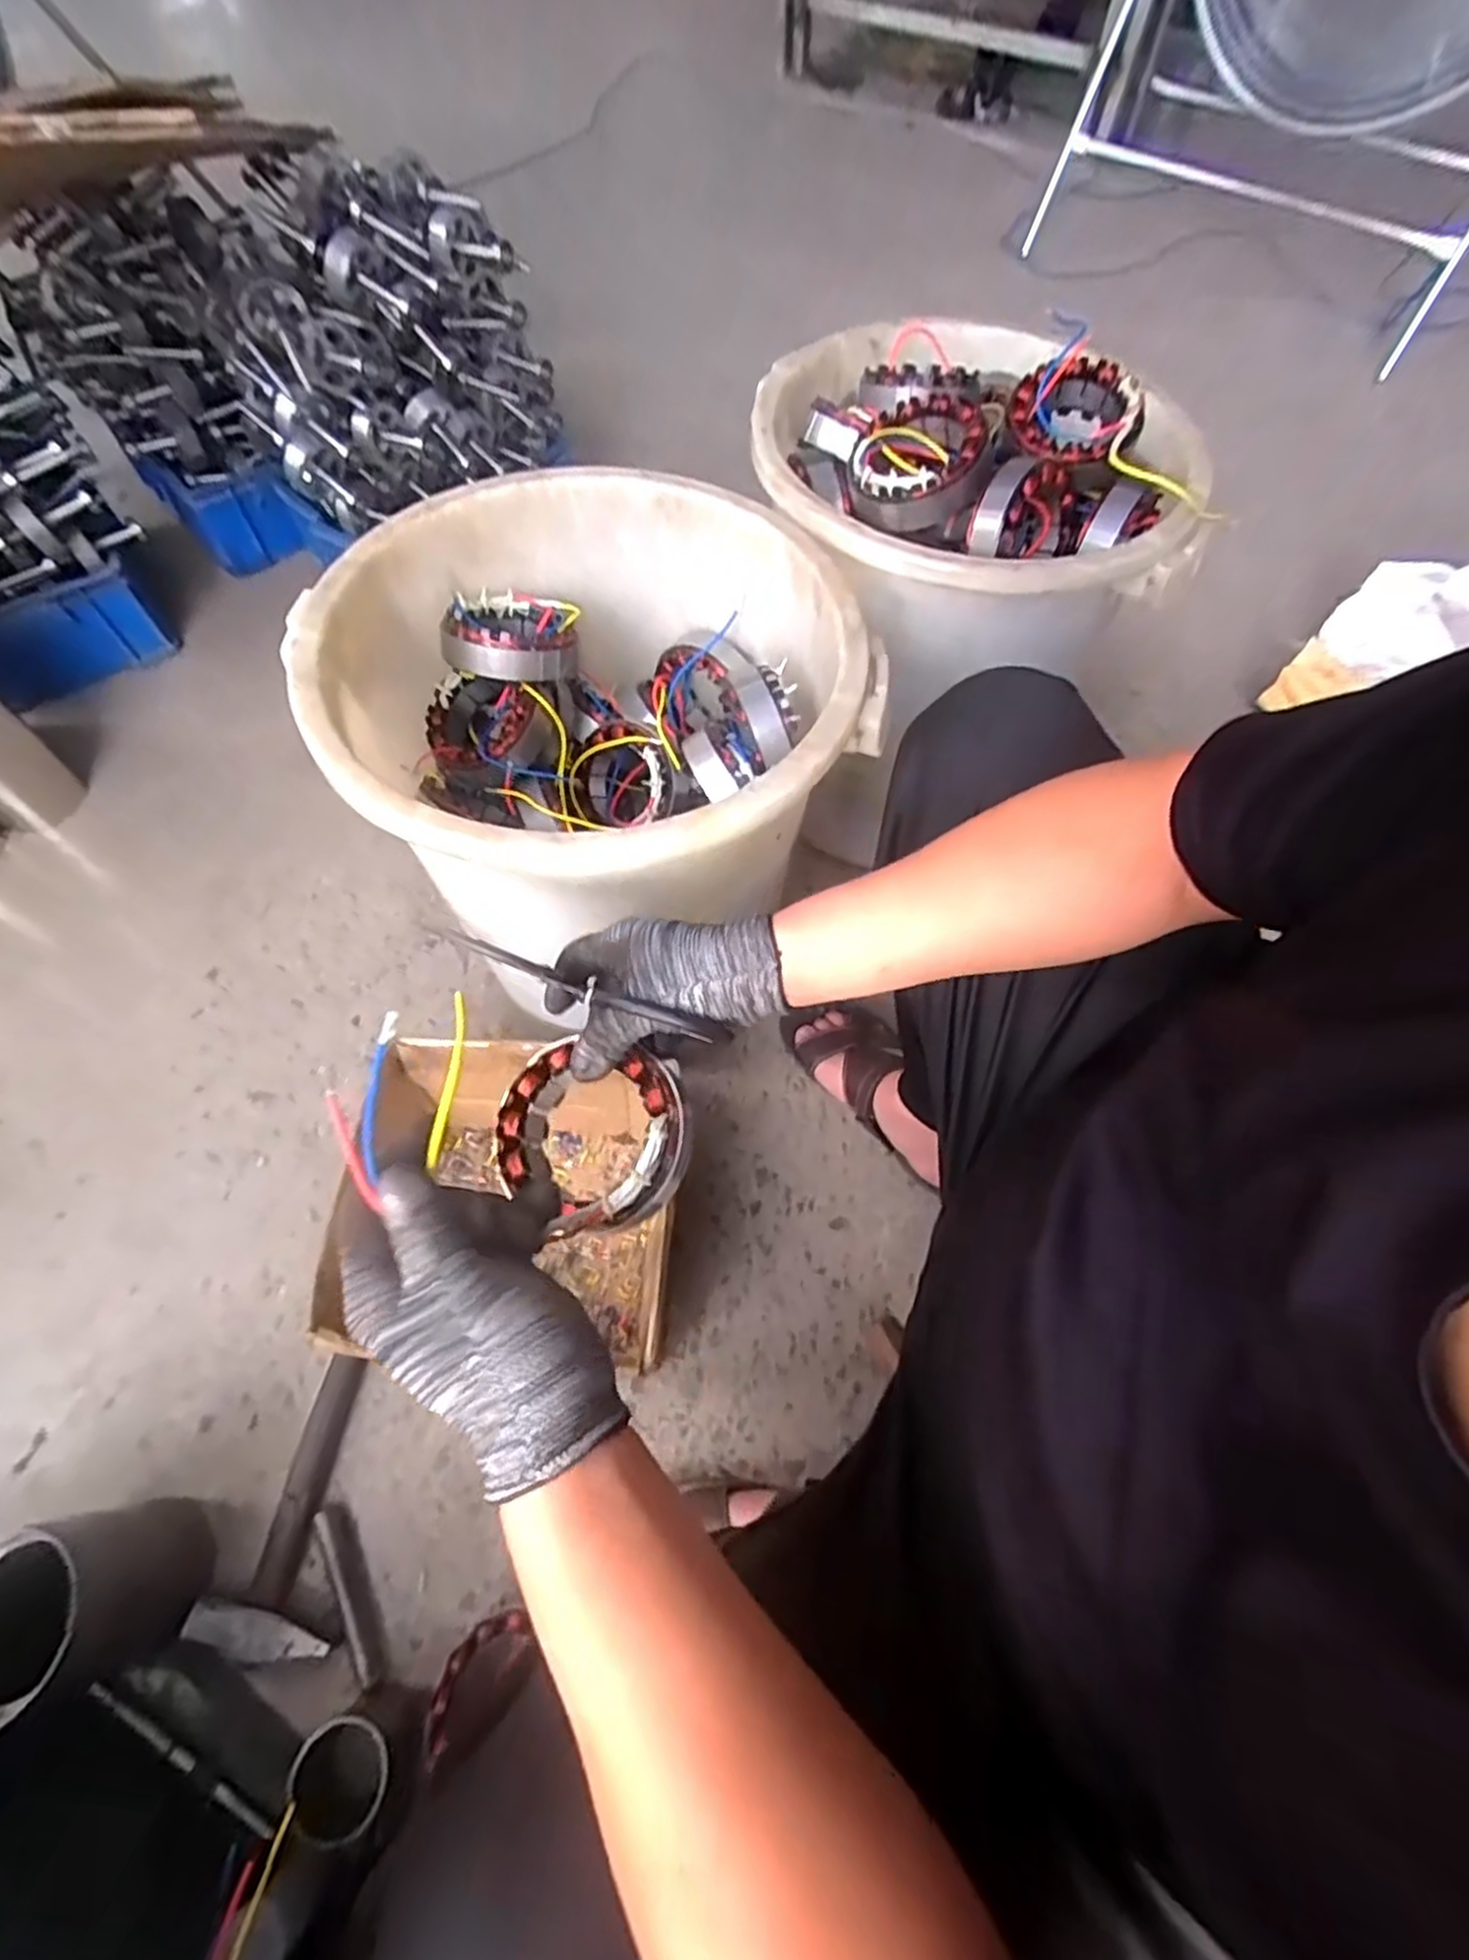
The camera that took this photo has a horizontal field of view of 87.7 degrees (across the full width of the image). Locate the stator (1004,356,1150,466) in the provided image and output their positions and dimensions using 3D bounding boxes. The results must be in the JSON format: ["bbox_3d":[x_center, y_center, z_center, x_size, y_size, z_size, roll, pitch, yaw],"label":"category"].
[{"bbox_3d":[0.303,-0.498,0.680,0.110,0.047,0.110,-4,74,11],"label":"stator"}]

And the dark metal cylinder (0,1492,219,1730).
[{"bbox_3d":[-0.526,0.495,0.612,0.131,0.161,0.125,-11,63,-7],"label":"dark metal cylinder"}]

